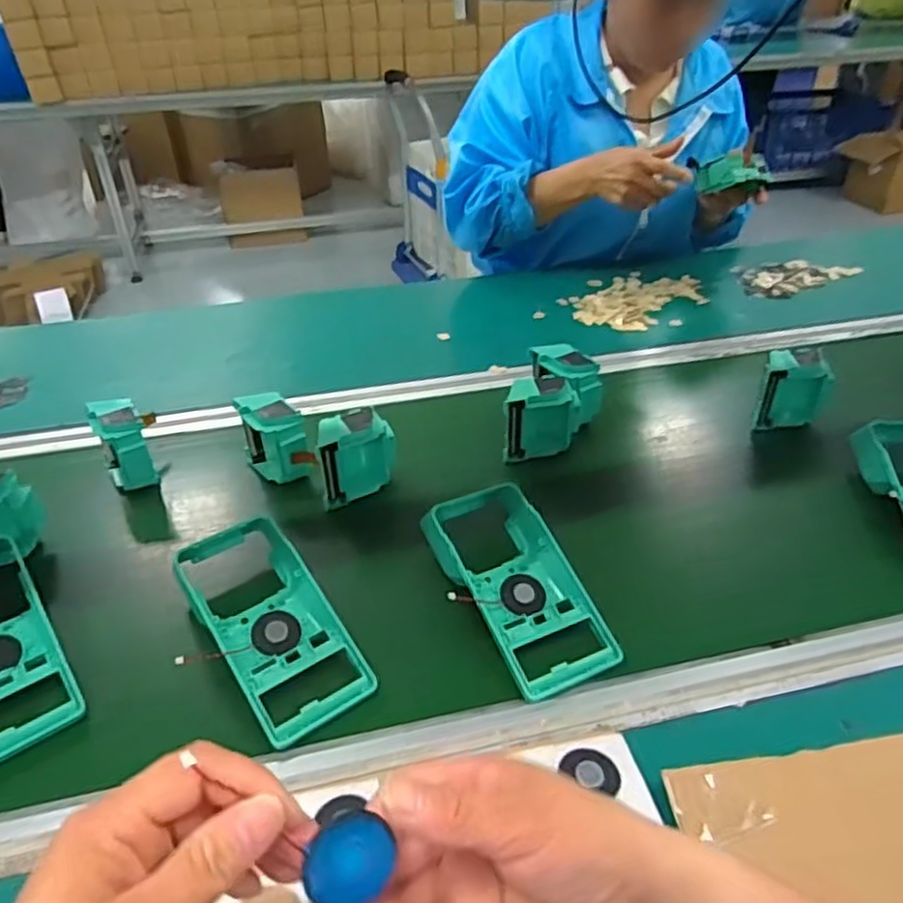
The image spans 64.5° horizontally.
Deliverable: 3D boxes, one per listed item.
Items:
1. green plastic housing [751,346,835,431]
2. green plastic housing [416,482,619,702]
[{"bbox_3d":[0.350,-0.062,0.757,0.071,0.080,0.046,-6,37,-6],"label":"green plastic housing"},{"bbox_3d":[0.050,0.101,0.553,0.090,0.054,0.175,-18,40,-22],"label":"green plastic housing"}]

